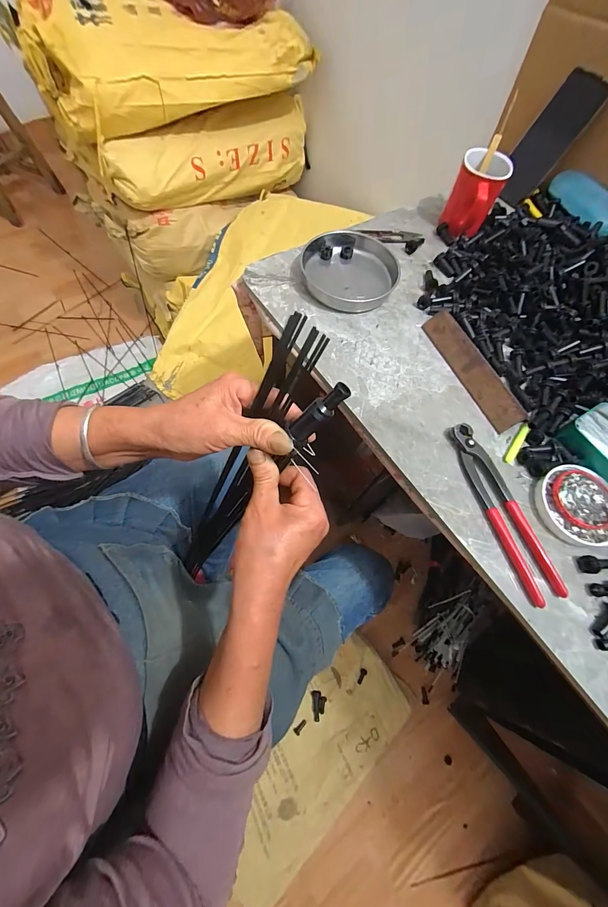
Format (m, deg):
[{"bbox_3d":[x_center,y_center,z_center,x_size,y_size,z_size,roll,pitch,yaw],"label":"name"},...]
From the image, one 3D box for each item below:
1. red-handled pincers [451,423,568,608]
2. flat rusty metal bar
[{"bbox_3d":[0.213,0.057,0.359,0.037,0.012,0.196,-17,69,-12],"label":"red-handled pincers"},{"bbox_3d":[0.213,-0.109,0.424,0.035,0.005,0.179,-38,69,31],"label":"flat rusty metal bar"}]

